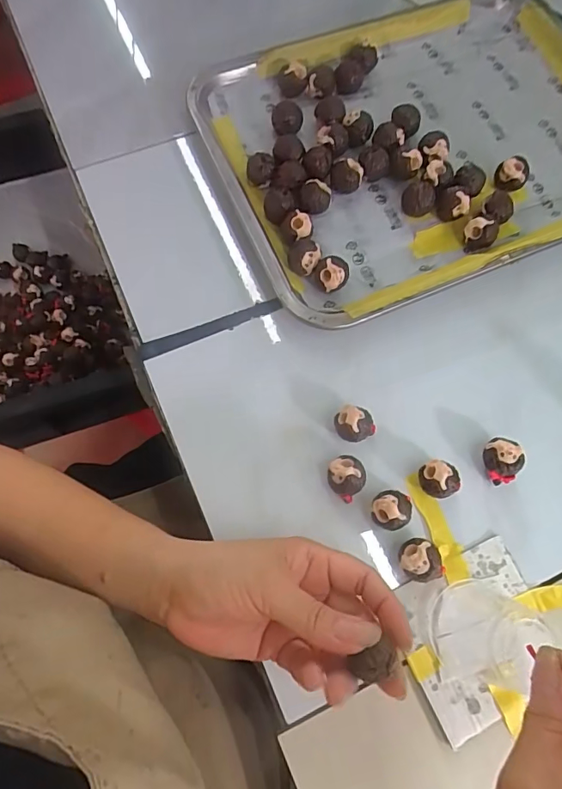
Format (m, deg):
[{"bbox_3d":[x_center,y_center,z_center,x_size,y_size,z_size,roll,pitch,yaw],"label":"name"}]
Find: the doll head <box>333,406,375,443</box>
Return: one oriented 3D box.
[{"bbox_3d":[0.050,0.020,0.325,0.024,0.022,0.025,1,72,-2],"label":"doll head"}]

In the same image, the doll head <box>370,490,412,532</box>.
[{"bbox_3d":[0.071,0.075,0.310,0.024,0.024,0.024,-13,73,-6],"label":"doll head"}]

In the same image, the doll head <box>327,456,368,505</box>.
[{"bbox_3d":[0.043,0.054,0.315,0.025,0.022,0.025,1,72,-2],"label":"doll head"}]

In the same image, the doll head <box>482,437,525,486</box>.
[{"bbox_3d":[0.150,0.045,0.325,0.024,0.023,0.028,-25,75,-10],"label":"doll head"}]

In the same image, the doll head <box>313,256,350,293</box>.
[{"bbox_3d":[0.037,-0.090,0.358,0.023,0.024,0.021,1,72,-2],"label":"doll head"}]

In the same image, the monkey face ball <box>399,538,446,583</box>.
[{"bbox_3d":[0.086,0.105,0.301,0.024,0.019,0.025,-11,73,-6],"label":"monkey face ball"}]

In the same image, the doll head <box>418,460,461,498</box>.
[{"bbox_3d":[0.104,0.057,0.318,0.024,0.026,0.023,1,72,-2],"label":"doll head"}]

